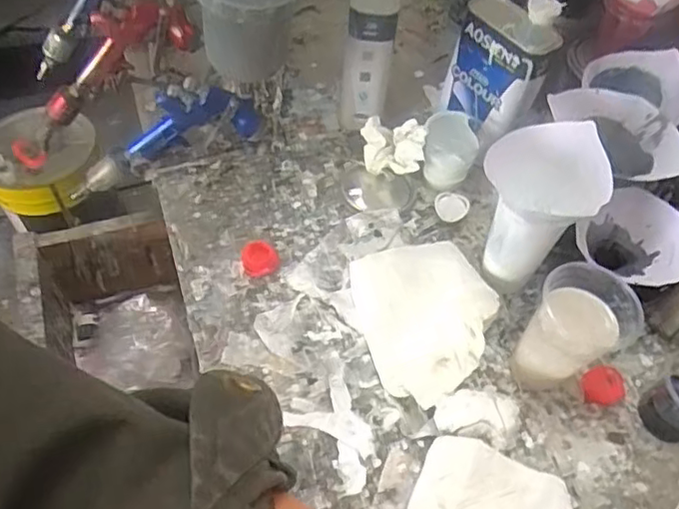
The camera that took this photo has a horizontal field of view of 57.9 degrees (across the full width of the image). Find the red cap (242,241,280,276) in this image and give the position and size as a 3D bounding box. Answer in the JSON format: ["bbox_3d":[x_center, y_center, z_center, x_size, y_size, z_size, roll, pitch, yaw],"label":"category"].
[{"bbox_3d":[-0.091,0.004,0.703,0.040,0.016,0.042,2,54,-3],"label":"red cap"}]

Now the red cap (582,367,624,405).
[{"bbox_3d":[0.272,0.137,0.635,0.039,0.022,0.034,7,54,1],"label":"red cap"}]

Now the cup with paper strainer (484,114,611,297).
[{"bbox_3d":[0.200,-0.051,0.642,0.116,0.164,0.091,20,56,10],"label":"cup with paper strainer"}]

